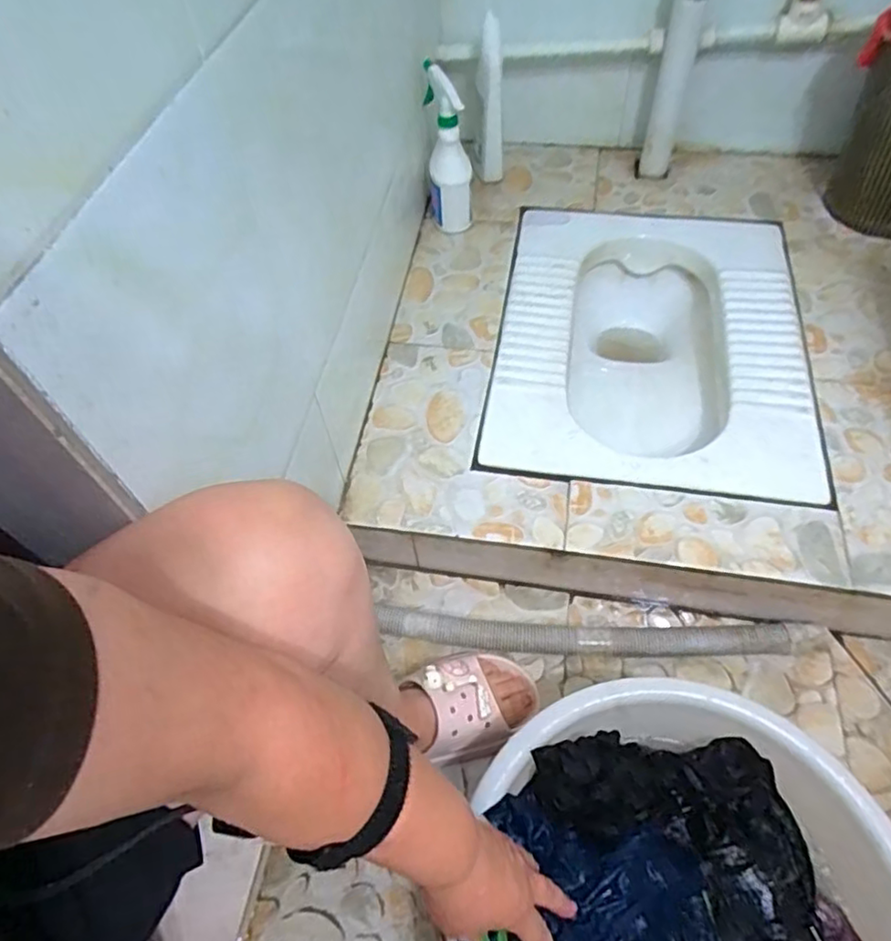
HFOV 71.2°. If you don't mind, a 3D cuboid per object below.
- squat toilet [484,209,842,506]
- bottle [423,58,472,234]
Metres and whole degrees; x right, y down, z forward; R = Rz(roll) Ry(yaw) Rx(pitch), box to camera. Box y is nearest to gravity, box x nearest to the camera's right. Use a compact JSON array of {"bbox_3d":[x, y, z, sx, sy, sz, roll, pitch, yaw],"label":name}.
[{"bbox_3d":[0.292,-0.158,0.955,0.408,0.180,0.548,7,57,8],"label":"squat toilet"},{"bbox_3d":[0.005,-0.488,0.962,0.067,0.217,0.079,-2,56,2],"label":"bottle"}]

